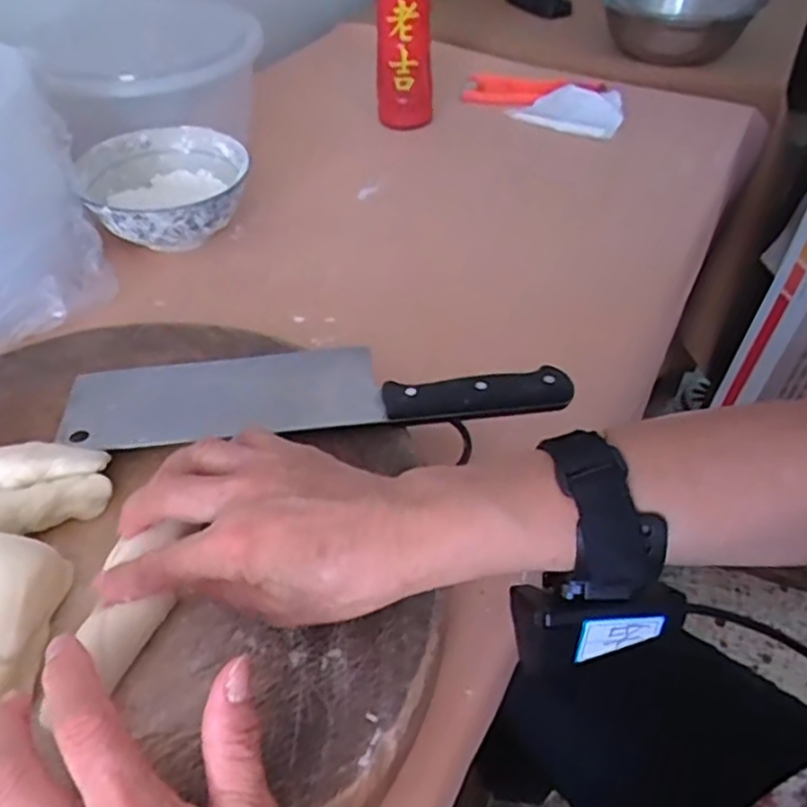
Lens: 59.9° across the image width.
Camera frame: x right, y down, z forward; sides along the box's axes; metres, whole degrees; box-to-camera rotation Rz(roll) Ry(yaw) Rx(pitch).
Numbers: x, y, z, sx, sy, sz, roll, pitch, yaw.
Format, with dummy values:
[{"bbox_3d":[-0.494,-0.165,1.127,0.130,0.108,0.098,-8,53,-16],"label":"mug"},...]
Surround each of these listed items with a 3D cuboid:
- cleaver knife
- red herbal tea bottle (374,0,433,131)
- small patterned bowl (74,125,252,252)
[{"bbox_3d":[-0.052,-0.013,0.422,0.285,0.013,0.082,-5,44,-5],"label":"cleaver knife"},{"bbox_3d":[-0.001,-0.397,0.714,0.058,0.222,0.053,0,44,1],"label":"red herbal tea bottle"},{"bbox_3d":[-0.202,-0.184,0.609,0.135,0.054,0.136,0,44,0],"label":"small patterned bowl"}]

